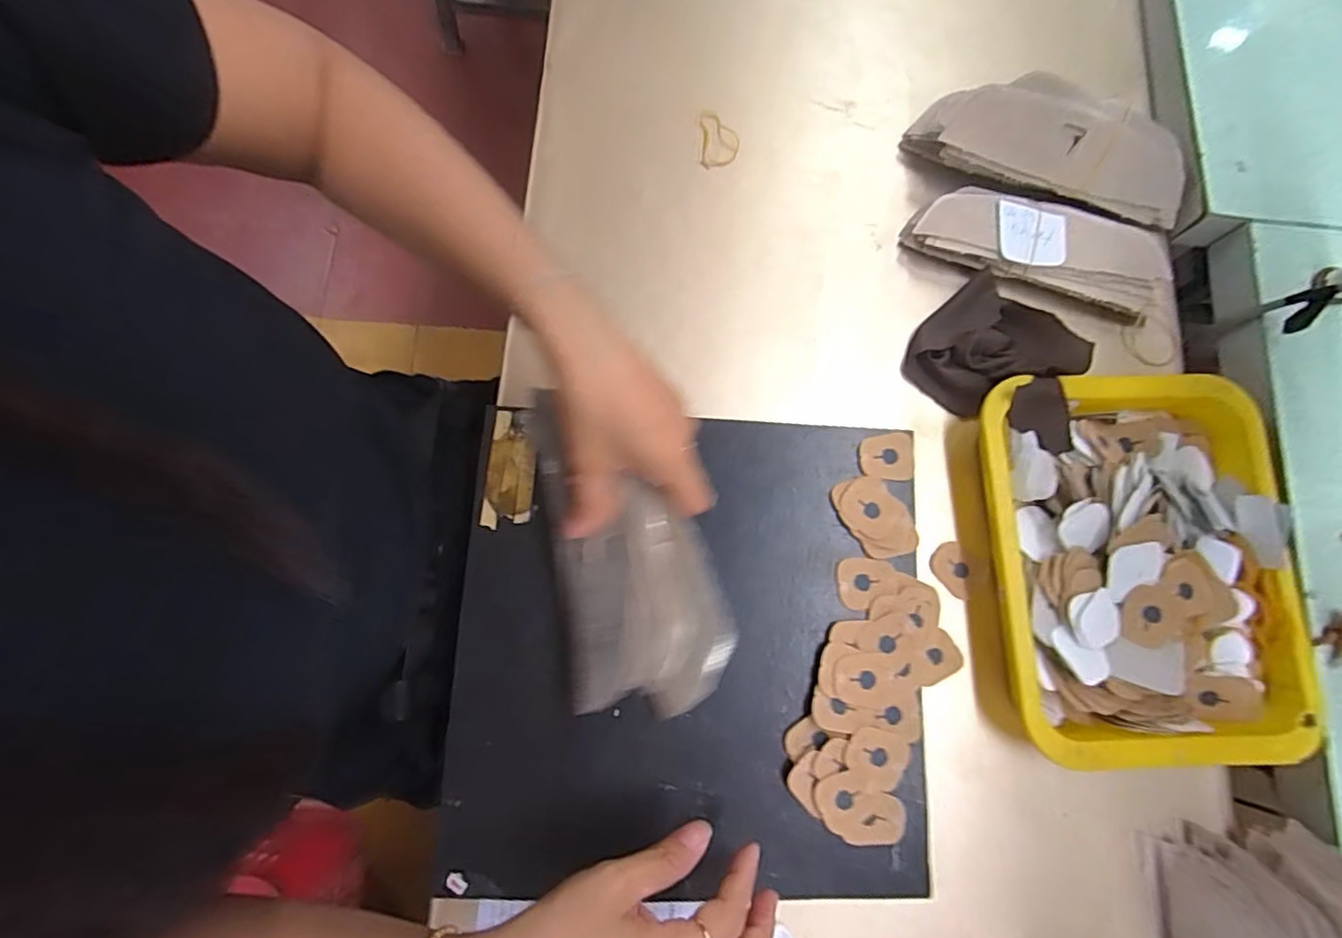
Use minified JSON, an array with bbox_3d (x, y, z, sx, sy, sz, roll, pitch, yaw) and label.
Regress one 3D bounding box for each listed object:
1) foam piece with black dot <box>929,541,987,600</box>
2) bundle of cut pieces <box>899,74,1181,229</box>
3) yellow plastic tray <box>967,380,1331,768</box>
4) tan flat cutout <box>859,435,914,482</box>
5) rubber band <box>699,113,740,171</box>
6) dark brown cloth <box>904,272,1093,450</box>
[{"bbox_3d":[0.207,0.072,0.431,0.039,0.004,0.035,40,80,7],"label":"foam piece with black dot"},{"bbox_3d":[0.299,-0.250,0.472,0.207,0.057,0.067,17,78,2],"label":"bundle of cut pieces"},{"bbox_3d":[0.319,0.064,0.413,0.200,0.045,0.254,-1,78,-1],"label":"yellow plastic tray"},{"bbox_3d":[0.152,-0.009,0.422,0.037,0.004,0.033,7,77,3],"label":"tan flat cutout"},{"bbox_3d":[0.041,-0.275,0.500,0.033,0.006,0.050,1,78,-1],"label":"rubber band"},{"bbox_3d":[0.253,-0.084,0.446,0.124,0.041,0.108,41,80,7],"label":"dark brown cloth"}]

